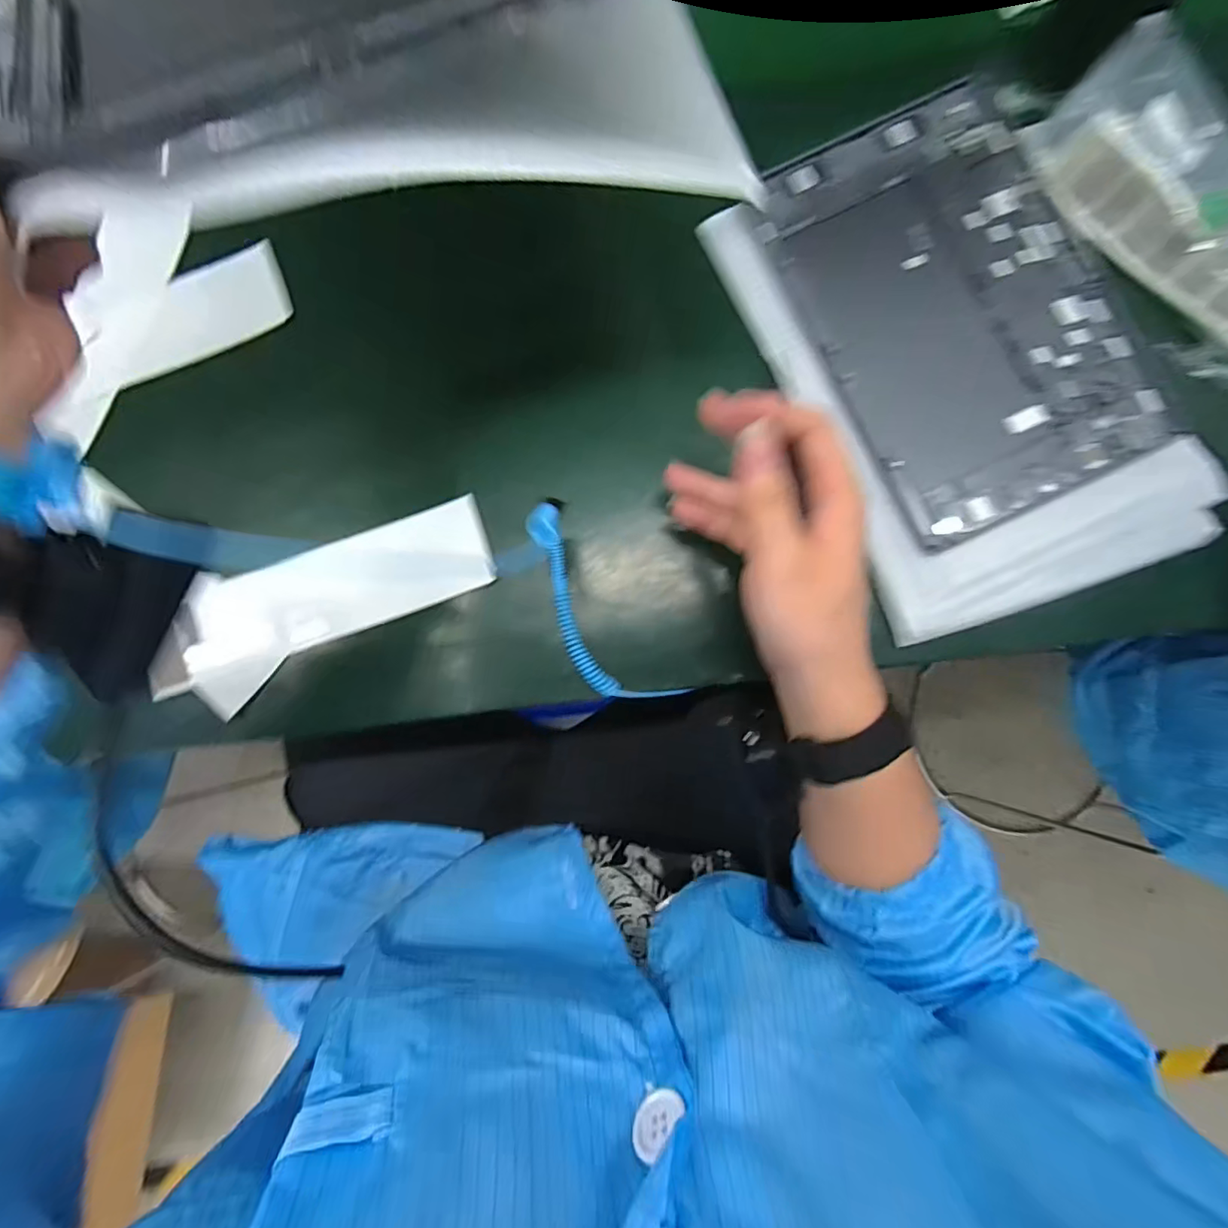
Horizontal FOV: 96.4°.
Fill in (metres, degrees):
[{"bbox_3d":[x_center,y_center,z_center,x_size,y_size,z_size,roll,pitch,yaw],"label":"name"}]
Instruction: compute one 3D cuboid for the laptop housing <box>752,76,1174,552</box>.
[{"bbox_3d":[0.207,-0.186,0.332,0.170,0.009,0.254,-22,83,-2],"label":"laptop housing"}]

